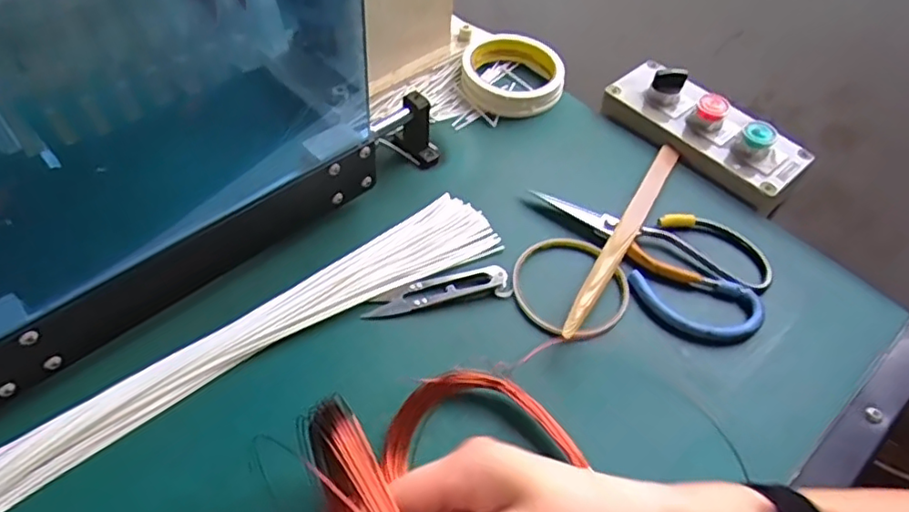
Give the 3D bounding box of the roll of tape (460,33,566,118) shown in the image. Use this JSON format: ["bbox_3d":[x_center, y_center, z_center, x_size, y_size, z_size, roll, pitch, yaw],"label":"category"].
[{"bbox_3d":[0.054,-0.169,0.573,0.092,0.028,0.093,2,52,-2],"label":"roll of tape"}]

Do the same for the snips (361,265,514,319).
[{"bbox_3d":[-0.011,0.024,0.436,0.101,0.010,0.024,-10,54,-11],"label":"snips"}]

